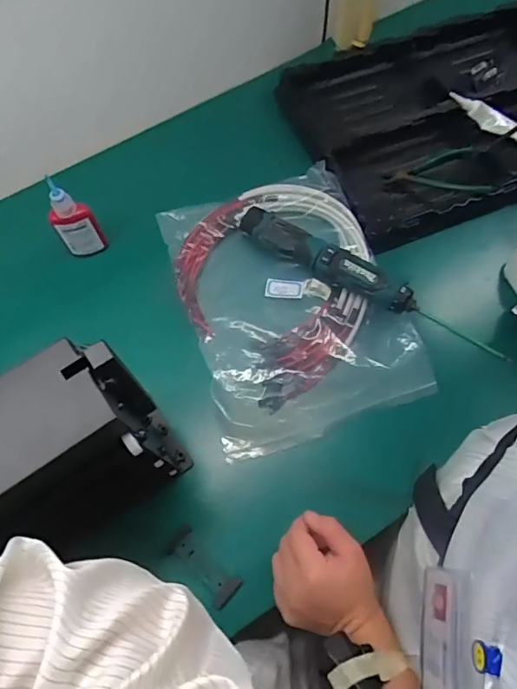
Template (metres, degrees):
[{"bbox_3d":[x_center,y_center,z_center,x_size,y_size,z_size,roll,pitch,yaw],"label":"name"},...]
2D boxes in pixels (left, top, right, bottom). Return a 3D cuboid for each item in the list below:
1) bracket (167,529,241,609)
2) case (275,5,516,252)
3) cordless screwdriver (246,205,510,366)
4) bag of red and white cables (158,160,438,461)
[{"bbox_3d":[-0.063,0.255,0.567,0.092,0.004,0.037,44,64,4],"label":"bracket"},{"bbox_3d":[0.302,-0.372,0.779,0.477,0.082,0.367,-22,69,-8],"label":"case"},{"bbox_3d":[0.114,-0.106,0.667,0.322,0.053,0.060,33,72,13],"label":"cordless screwdriver"},{"bbox_3d":[0.034,-0.064,0.683,0.276,0.055,0.377,-19,69,-7],"label":"bag of red and white cables"}]

